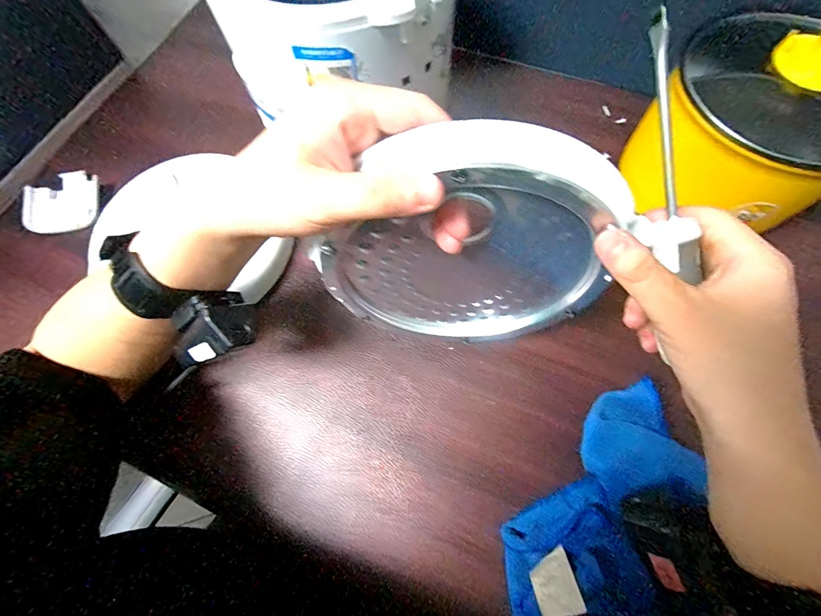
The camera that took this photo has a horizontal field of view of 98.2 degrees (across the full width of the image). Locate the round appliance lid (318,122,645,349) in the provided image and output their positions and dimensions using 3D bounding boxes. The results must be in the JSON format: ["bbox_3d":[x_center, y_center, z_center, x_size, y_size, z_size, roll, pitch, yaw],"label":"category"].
[{"bbox_3d":[0.037,-0.024,0.233,0.175,0.189,0.018,20,57,-26],"label":"round appliance lid"}]

